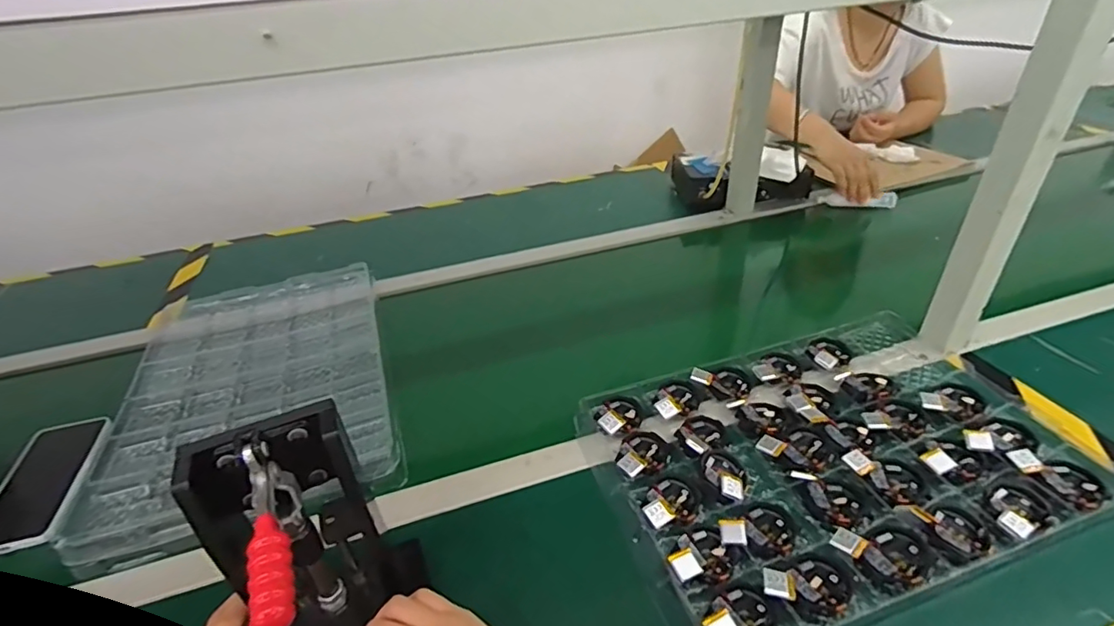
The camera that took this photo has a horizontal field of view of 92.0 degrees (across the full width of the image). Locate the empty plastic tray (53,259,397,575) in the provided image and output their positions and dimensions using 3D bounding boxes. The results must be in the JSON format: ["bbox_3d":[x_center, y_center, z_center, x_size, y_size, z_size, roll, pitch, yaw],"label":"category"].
[{"bbox_3d":[-0.371,0.084,0.681,0.306,0.037,0.446,-14,36,-13],"label":"empty plastic tray"}]

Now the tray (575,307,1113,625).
[{"bbox_3d":[0.271,0.133,0.553,0.443,0.032,0.306,-13,36,-13],"label":"tray"}]

